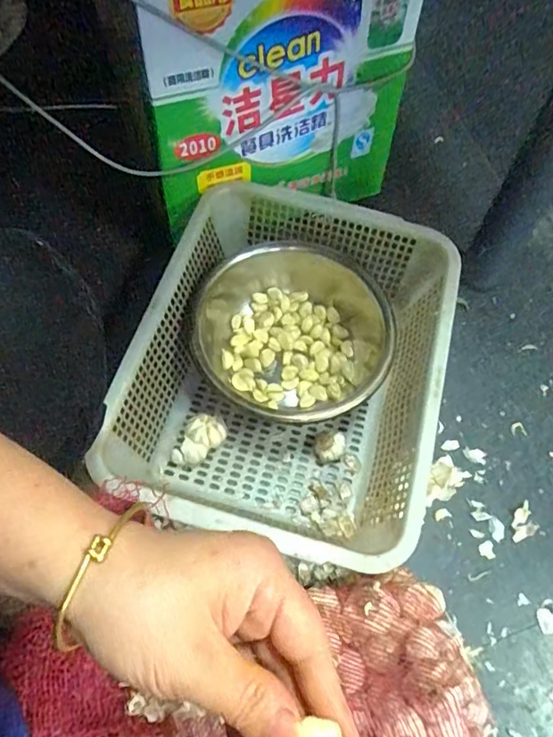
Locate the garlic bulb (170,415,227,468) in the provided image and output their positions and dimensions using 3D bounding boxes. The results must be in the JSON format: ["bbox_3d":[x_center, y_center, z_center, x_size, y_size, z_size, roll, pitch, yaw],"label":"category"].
[{"bbox_3d":[-0.104,0.097,0.699,0.046,0.037,0.077,41,69,15],"label":"garlic bulb"}]

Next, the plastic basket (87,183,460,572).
[{"bbox_3d":[0.025,0.002,0.707,0.377,0.153,0.475,13,64,3],"label":"plastic basket"}]

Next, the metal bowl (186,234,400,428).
[{"bbox_3d":[0.019,-0.052,0.750,0.278,0.102,0.289,1,64,-3],"label":"metal bowl"}]

